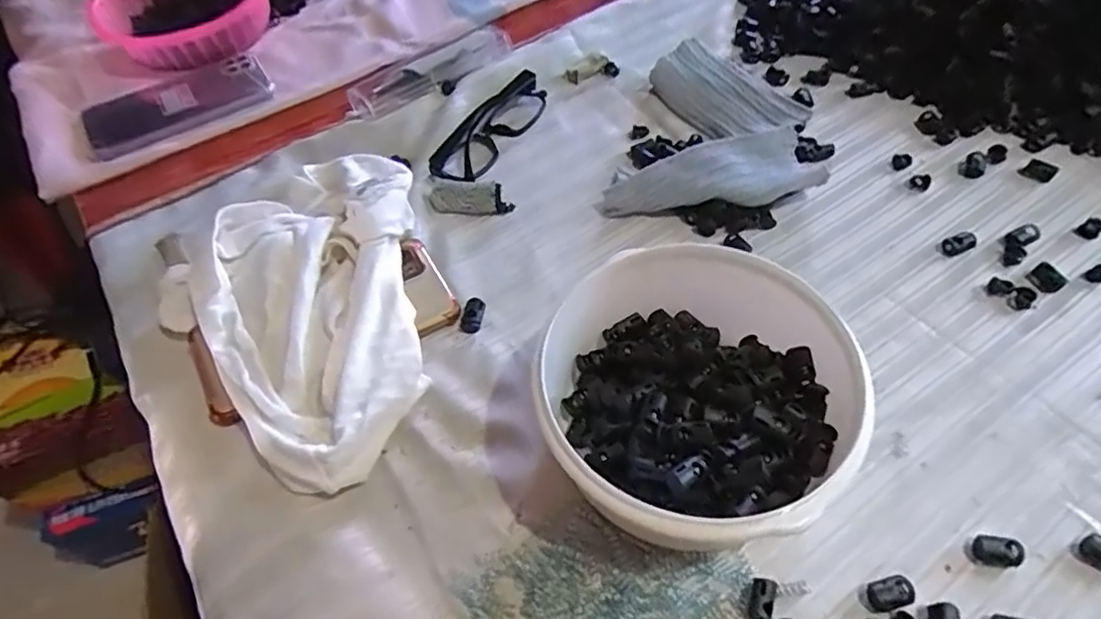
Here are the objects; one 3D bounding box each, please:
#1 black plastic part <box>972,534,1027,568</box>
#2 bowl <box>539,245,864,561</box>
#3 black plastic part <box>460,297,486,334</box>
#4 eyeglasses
[{"bbox_3d":[0.228,0.123,0.322,0.022,0.008,0.014,7,54,9],"label":"black plastic part"},{"bbox_3d":[0.080,0.046,0.346,0.148,0.077,0.162,-2,53,3],"label":"bowl"},{"bbox_3d":[-0.054,0.005,0.436,0.014,0.009,0.025,6,54,9],"label":"black plastic part"},{"bbox_3d":[-0.048,-0.155,0.534,0.040,0.025,0.131,23,58,20],"label":"eyeglasses"}]

